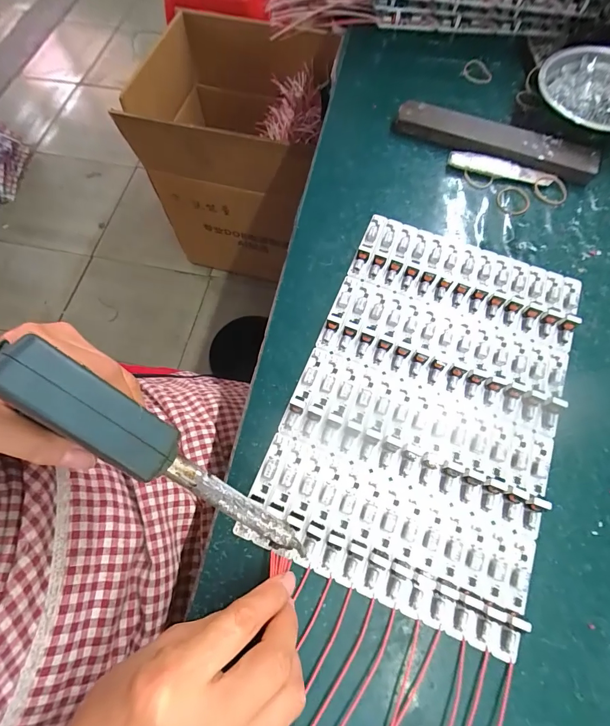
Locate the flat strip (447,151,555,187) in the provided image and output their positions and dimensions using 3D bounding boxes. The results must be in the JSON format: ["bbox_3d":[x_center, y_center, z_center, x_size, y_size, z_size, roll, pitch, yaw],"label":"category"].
[{"bbox_3d":[0.191,-0.190,0.362,0.100,0.010,0.015,13,70,5],"label":"flat strip"}]

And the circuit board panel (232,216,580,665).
[{"bbox_3d":[0.096,0.025,0.283,0.189,0.011,0.287,22,71,8],"label":"circuit board panel"}]

